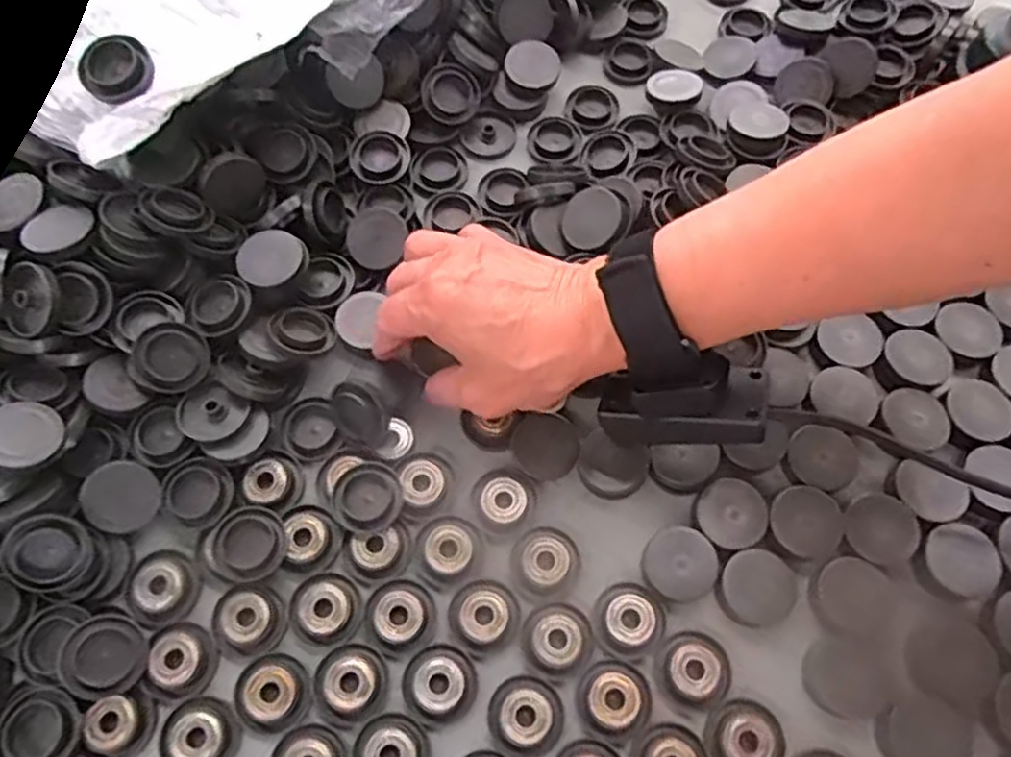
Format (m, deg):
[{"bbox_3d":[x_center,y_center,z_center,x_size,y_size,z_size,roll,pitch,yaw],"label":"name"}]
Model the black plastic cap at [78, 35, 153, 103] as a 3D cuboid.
[{"bbox_3d":[-0.180,-0.145,0.344,0.031,0.009,0.031,2,78,-12],"label":"black plastic cap"}]

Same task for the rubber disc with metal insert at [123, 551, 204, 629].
[{"bbox_3d":[-0.157,0.095,0.337,0.033,0.007,0.032,0,67,-1],"label":"rubber disc with metal insert"}]

